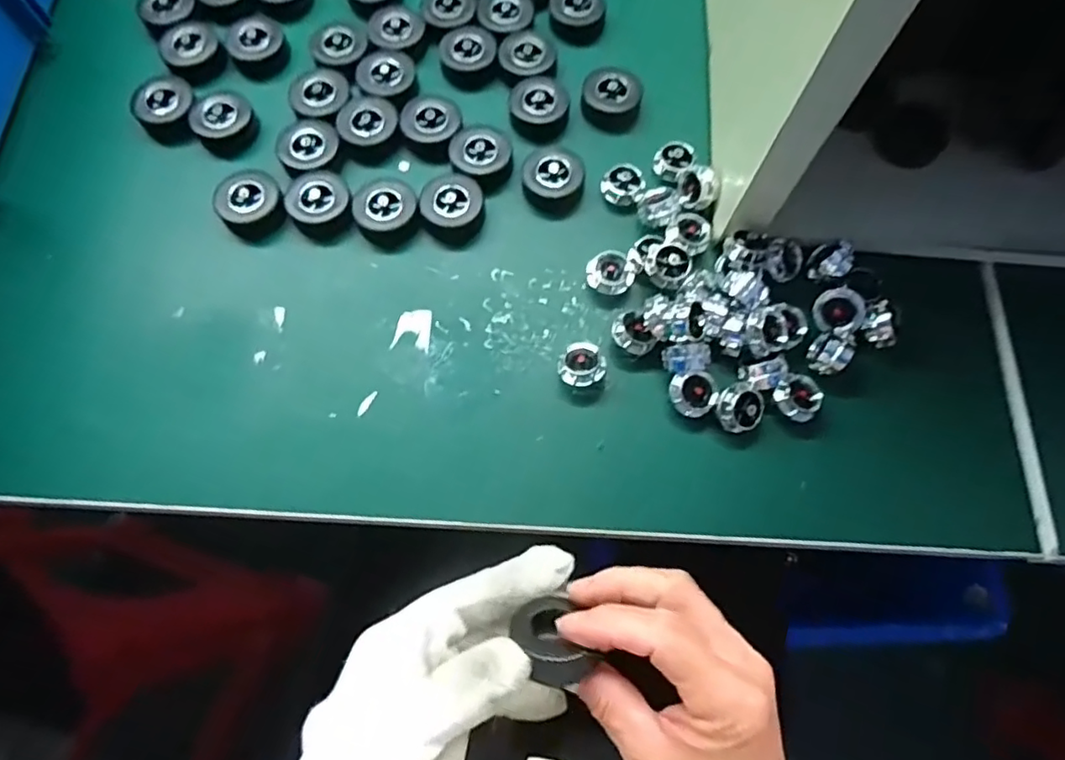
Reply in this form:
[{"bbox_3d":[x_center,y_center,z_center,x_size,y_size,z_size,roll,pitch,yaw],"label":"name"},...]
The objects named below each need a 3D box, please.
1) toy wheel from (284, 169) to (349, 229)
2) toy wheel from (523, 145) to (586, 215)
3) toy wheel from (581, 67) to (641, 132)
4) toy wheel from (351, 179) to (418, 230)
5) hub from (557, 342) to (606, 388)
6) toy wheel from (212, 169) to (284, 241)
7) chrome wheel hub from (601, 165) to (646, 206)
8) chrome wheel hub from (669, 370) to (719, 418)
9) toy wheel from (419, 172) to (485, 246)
[{"bbox_3d":[-0.125,-0.105,0.358,0.034,0.013,0.034,0,72,0],"label":"toy wheel"},{"bbox_3d":[0.013,-0.123,0.375,0.037,0.019,0.034,0,72,0],"label":"toy wheel"},{"bbox_3d":[0.050,-0.178,0.388,0.035,0.019,0.030,26,74,8],"label":"toy wheel"},{"bbox_3d":[-0.089,-0.104,0.366,0.036,0.014,0.033,0,72,0],"label":"toy wheel"},{"bbox_3d":[0.026,-0.006,0.330,0.023,0.017,0.024,0,72,0],"label":"hub"},{"bbox_3d":[-0.164,-0.103,0.357,0.036,0.018,0.035,0,72,0],"label":"toy wheel"},{"bbox_3d":[0.055,-0.117,0.374,0.025,0.017,0.023,0,72,0],"label":"chrome wheel hub"},{"bbox_3d":[0.085,0.007,0.323,0.023,0.012,0.025,-27,106,0],"label":"chrome wheel hub"},{"bbox_3d":[-0.048,-0.103,0.367,0.035,0.015,0.037,9,72,3],"label":"toy wheel"}]

